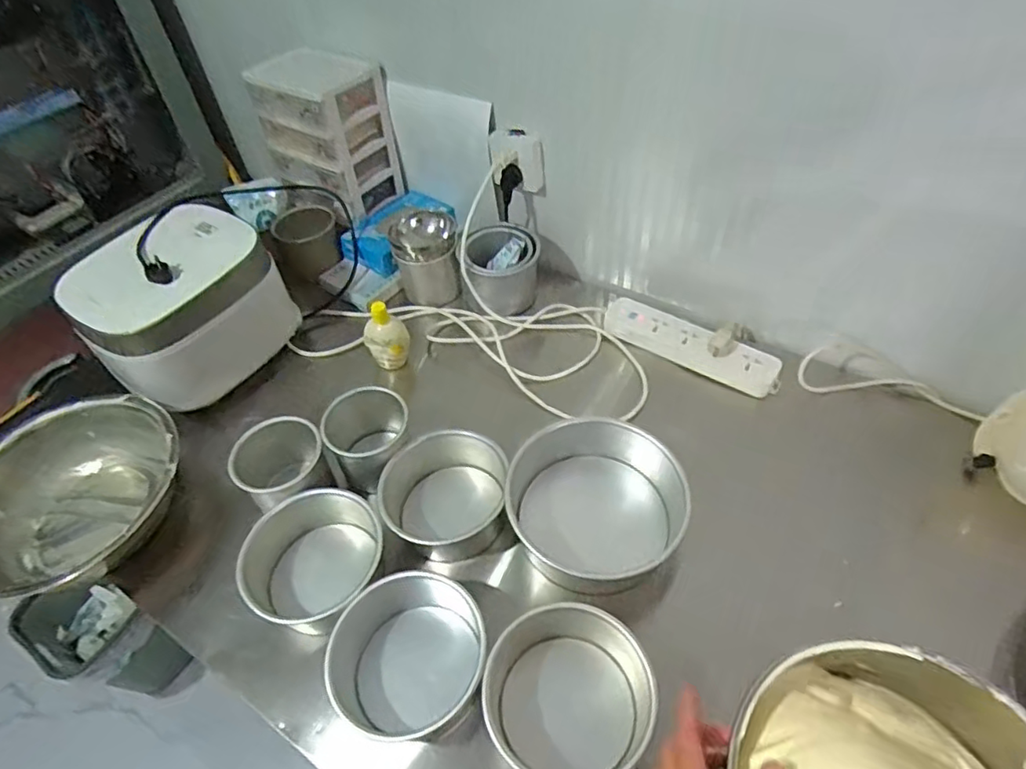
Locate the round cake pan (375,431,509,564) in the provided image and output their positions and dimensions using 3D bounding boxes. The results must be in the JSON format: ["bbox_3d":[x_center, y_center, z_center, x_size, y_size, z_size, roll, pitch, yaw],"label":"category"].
[{"bbox_3d":[-0.086,0.138,0.755,0.157,0.073,0.141,-9,49,-2],"label":"round cake pan"}]

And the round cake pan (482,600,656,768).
[{"bbox_3d":[0.056,0.311,0.598,0.154,0.075,0.158,-3,49,3],"label":"round cake pan"}]

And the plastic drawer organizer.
[{"bbox_3d":[-0.326,-0.436,1.064,0.201,0.226,0.159,30,58,27],"label":"plastic drawer organizer"}]

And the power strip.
[{"bbox_3d":[0.264,-0.059,0.916,0.274,0.040,0.069,29,58,26],"label":"power strip"}]

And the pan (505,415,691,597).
[{"bbox_3d":[0.090,0.138,0.727,0.184,0.085,0.177,-3,49,3],"label":"pan"}]

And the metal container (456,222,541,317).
[{"bbox_3d":[-0.022,-0.188,1.003,0.135,0.108,0.110,-7,49,0],"label":"metal container"}]

